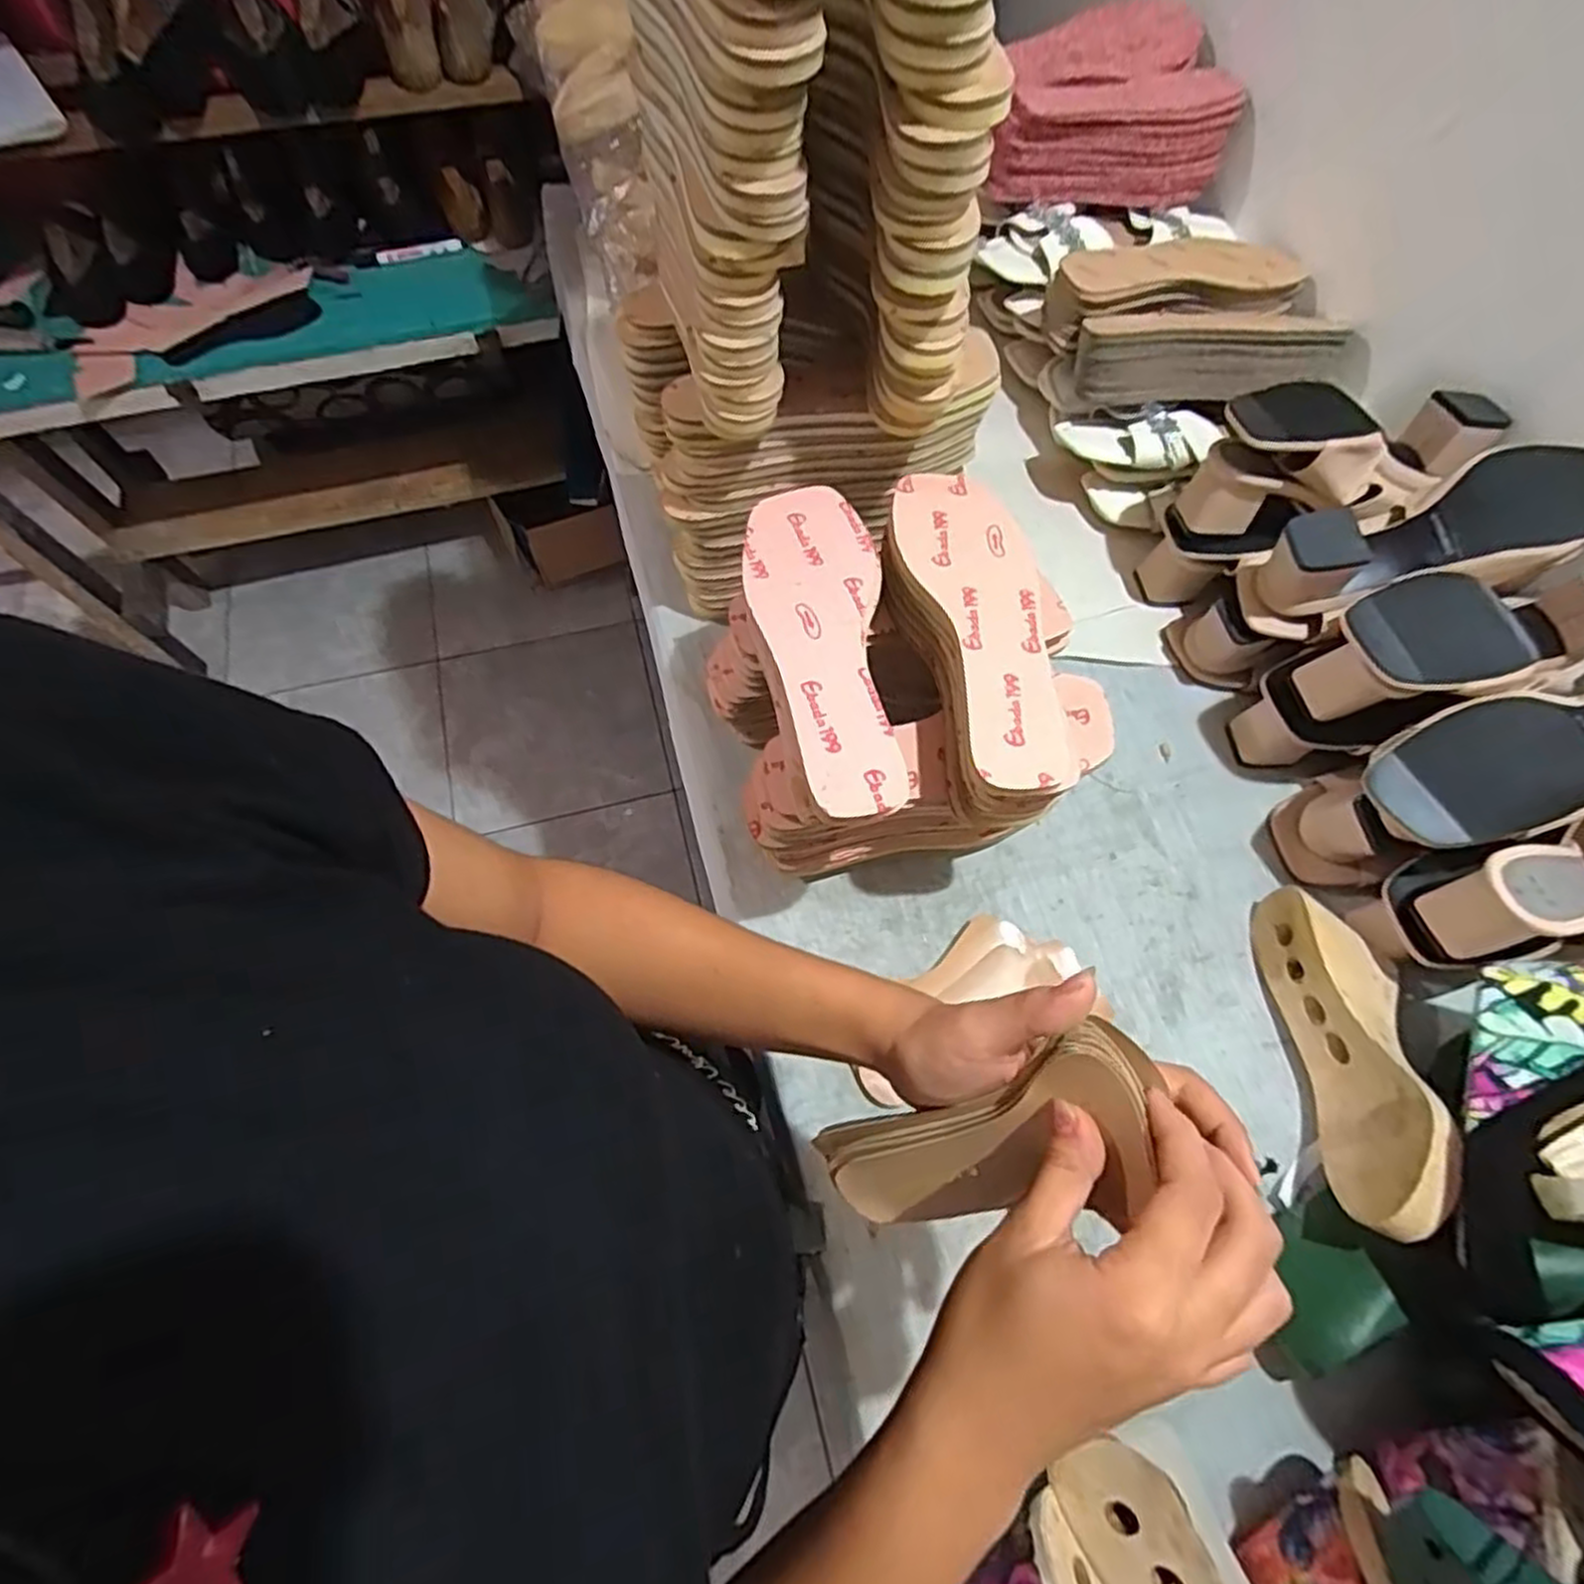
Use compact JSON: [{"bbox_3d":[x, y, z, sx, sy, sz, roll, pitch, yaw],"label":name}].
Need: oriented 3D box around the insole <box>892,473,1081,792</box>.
[{"bbox_3d":[0.124,-0.111,0.484,0.078,0.011,0.235,-10,66,-7],"label":"insole"}]

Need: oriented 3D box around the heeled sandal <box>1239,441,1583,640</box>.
[{"bbox_3d":[0.478,-0.182,0.585,0.239,0.097,0.096,-14,66,-8],"label":"heeled sandal"}]

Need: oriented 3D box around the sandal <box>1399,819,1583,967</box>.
[{"bbox_3d":[0.541,0.055,0.512,0.234,0.070,0.073,-16,67,-9],"label":"sandal"}]

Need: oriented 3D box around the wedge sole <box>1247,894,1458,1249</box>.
[{"bbox_3d":[0.379,0.175,0.514,0.078,0.082,0.230,8,47,2],"label":"wedge sole"}]

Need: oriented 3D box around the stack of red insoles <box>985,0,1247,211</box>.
[{"bbox_3d":[0.309,-0.706,0.794,0.250,0.089,0.177,-5,65,-5],"label":"stack of red insoles"}]

